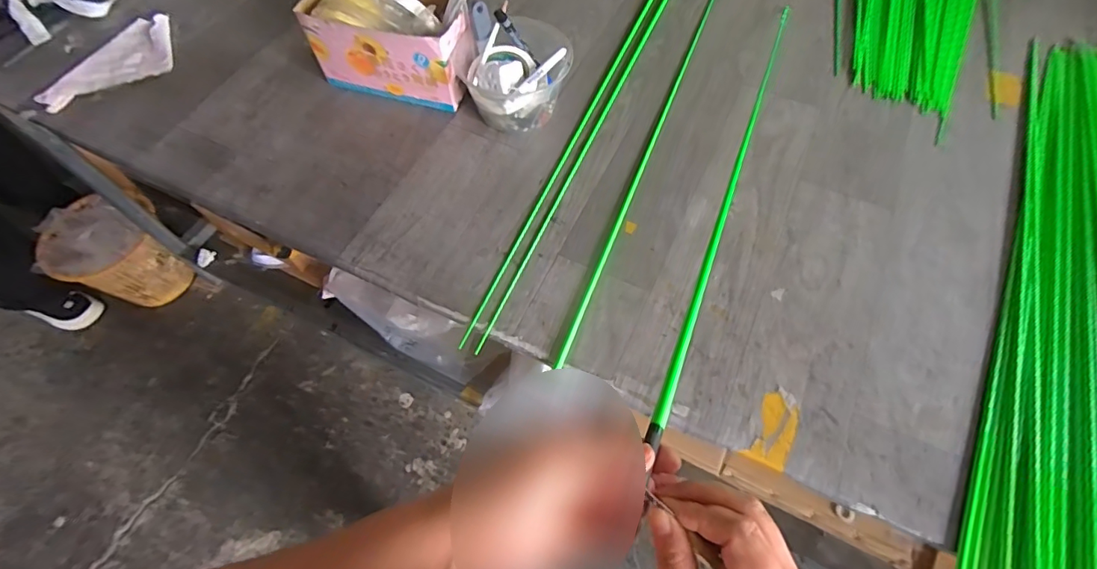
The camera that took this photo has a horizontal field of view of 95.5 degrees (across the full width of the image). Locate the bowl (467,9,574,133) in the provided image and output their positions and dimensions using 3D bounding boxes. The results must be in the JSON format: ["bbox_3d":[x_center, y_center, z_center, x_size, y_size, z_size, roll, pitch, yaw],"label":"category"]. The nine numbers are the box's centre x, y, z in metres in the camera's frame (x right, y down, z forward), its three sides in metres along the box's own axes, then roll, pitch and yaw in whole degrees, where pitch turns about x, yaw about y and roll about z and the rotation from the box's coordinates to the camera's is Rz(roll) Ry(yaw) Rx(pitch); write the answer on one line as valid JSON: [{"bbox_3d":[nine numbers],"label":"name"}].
[{"bbox_3d":[-0.039,-0.302,0.725,0.135,0.102,0.126,0,61,0],"label":"bowl"}]

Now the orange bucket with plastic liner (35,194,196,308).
[{"bbox_3d":[-1.242,-0.068,1.438,0.251,0.265,0.225,35,67,17],"label":"orange bucket with plastic liner"}]

